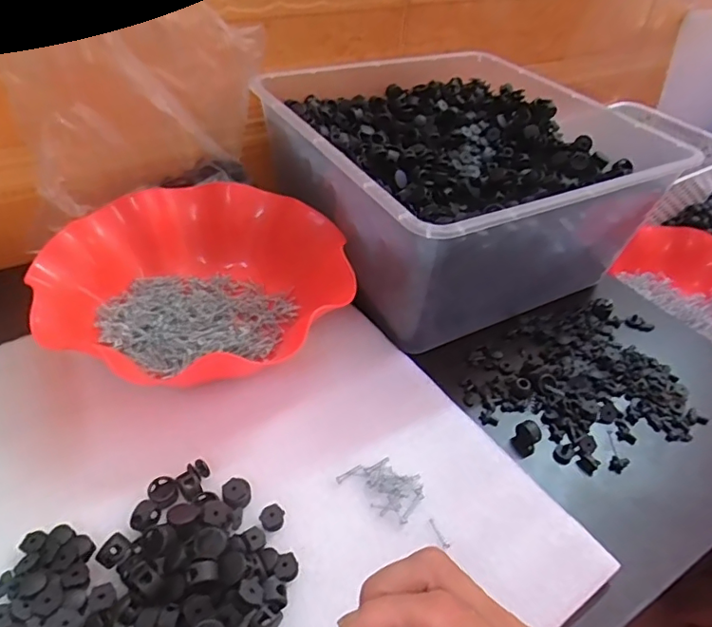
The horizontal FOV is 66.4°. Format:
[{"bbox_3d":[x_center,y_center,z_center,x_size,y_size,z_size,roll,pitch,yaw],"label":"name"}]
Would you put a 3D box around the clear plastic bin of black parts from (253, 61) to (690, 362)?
[{"bbox_3d":[0.085,-0.125,0.523,0.288,0.141,0.289,-19,47,-26],"label":"clear plastic bin of black parts"}]

